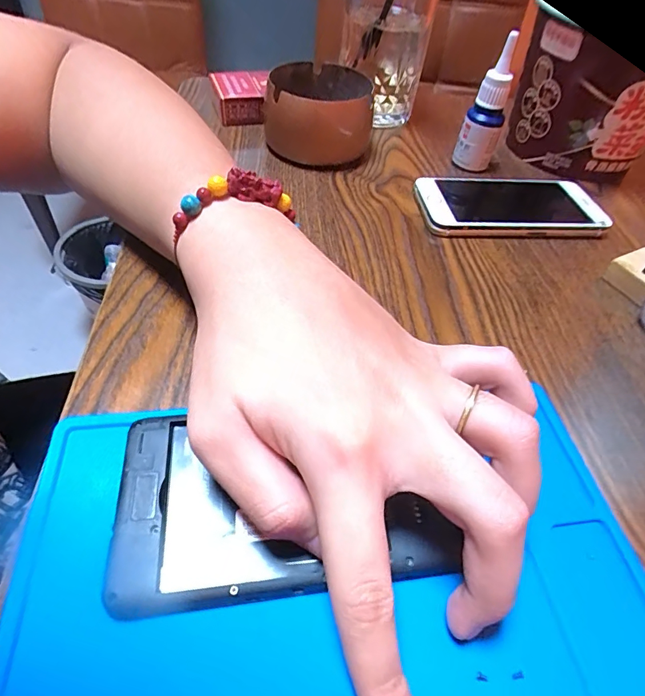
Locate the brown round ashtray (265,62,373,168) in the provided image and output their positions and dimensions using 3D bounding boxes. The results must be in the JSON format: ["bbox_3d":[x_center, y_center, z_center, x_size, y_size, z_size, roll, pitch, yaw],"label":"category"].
[{"bbox_3d":[-0.002,-0.193,0.358,0.084,0.051,0.086,3,50,-4],"label":"brown round ashtray"}]

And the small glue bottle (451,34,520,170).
[{"bbox_3d":[0.130,-0.188,0.341,0.030,0.090,0.032,18,51,9],"label":"small glue bottle"}]

